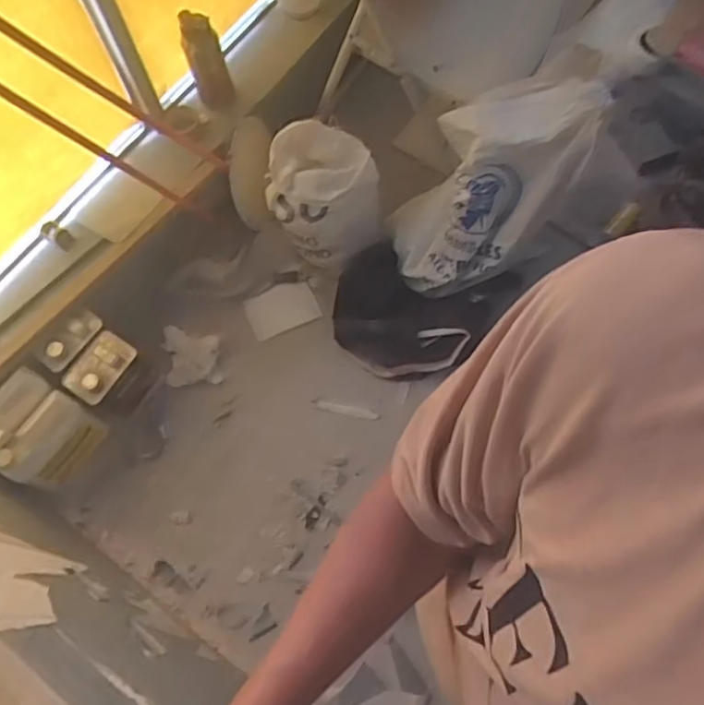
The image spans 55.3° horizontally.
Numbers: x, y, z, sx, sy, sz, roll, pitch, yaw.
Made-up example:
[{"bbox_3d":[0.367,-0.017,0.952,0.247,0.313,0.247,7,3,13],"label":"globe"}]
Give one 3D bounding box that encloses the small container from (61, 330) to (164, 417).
[{"bbox_3d":[-0.560,0.055,1.618,0.128,0.220,0.184,28,74,11],"label":"small container"}]

